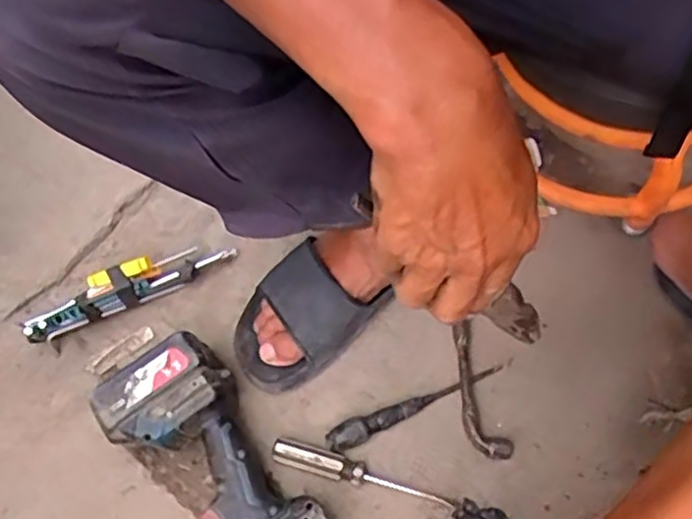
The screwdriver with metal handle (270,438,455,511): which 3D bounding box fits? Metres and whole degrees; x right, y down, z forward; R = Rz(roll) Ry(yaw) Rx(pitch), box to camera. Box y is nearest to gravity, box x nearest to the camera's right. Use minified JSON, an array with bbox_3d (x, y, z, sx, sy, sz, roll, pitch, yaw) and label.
[{"bbox_3d":[0.014,0.204,0.634,0.175,0.023,0.023,15,64,9],"label":"screwdriver with metal handle"}]

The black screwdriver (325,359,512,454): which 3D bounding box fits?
[{"bbox_3d":[0.073,0.138,0.667,0.199,0.025,0.025,-26,65,-12],"label":"black screwdriver"}]

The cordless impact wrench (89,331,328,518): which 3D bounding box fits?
[{"bbox_3d":[-0.168,0.218,0.599,0.251,0.080,0.240,-26,65,-12],"label":"cordless impact wrench"}]

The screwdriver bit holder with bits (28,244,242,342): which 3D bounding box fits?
[{"bbox_3d":[-0.230,0.023,0.709,0.224,0.058,0.046,-28,65,-13],"label":"screwdriver bit holder with bits"}]

